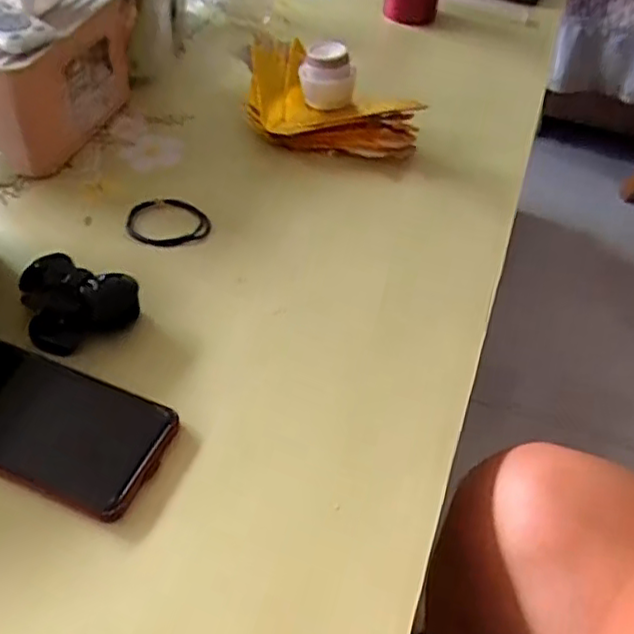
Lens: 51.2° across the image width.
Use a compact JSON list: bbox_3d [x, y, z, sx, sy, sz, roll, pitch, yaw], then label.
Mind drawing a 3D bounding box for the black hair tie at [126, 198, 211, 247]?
[{"bbox_3d":[-0.119,-0.077,0.528,0.064,0.009,0.060,-7,47,-11],"label":"black hair tie"}]

